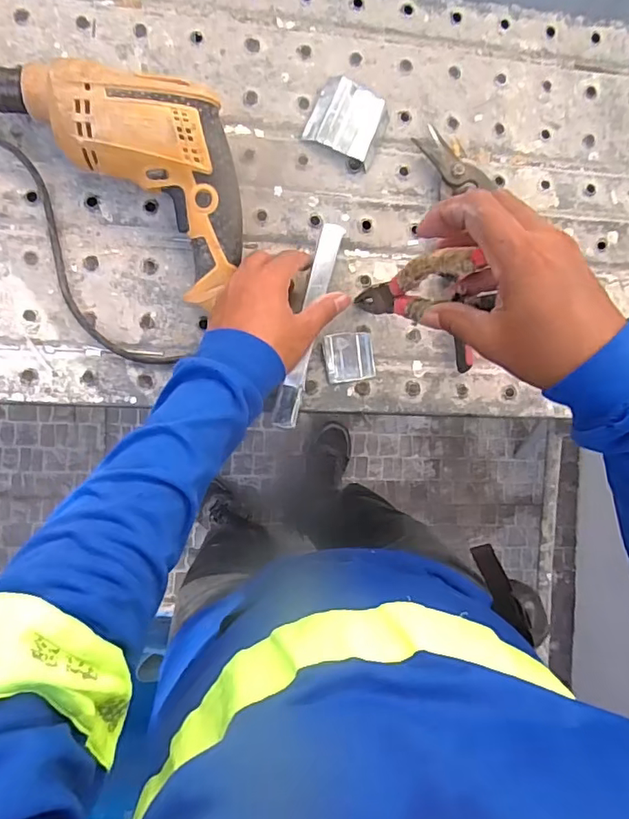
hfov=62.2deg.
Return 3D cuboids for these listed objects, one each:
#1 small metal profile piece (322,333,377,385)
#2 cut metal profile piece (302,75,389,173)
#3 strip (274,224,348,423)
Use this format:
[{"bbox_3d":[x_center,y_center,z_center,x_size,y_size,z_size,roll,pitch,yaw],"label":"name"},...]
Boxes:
[{"bbox_3d":[0.033,-0.050,0.495,0.048,0.004,0.045,-8,91,-8],"label":"small metal profile piece"},{"bbox_3d":[0.032,-0.269,0.486,0.066,0.020,0.061,22,87,-8],"label":"cut metal profile piece"},{"bbox_3d":[-0.005,-0.070,0.440,0.021,0.013,0.174,13,89,-8],"label":"strip"}]

